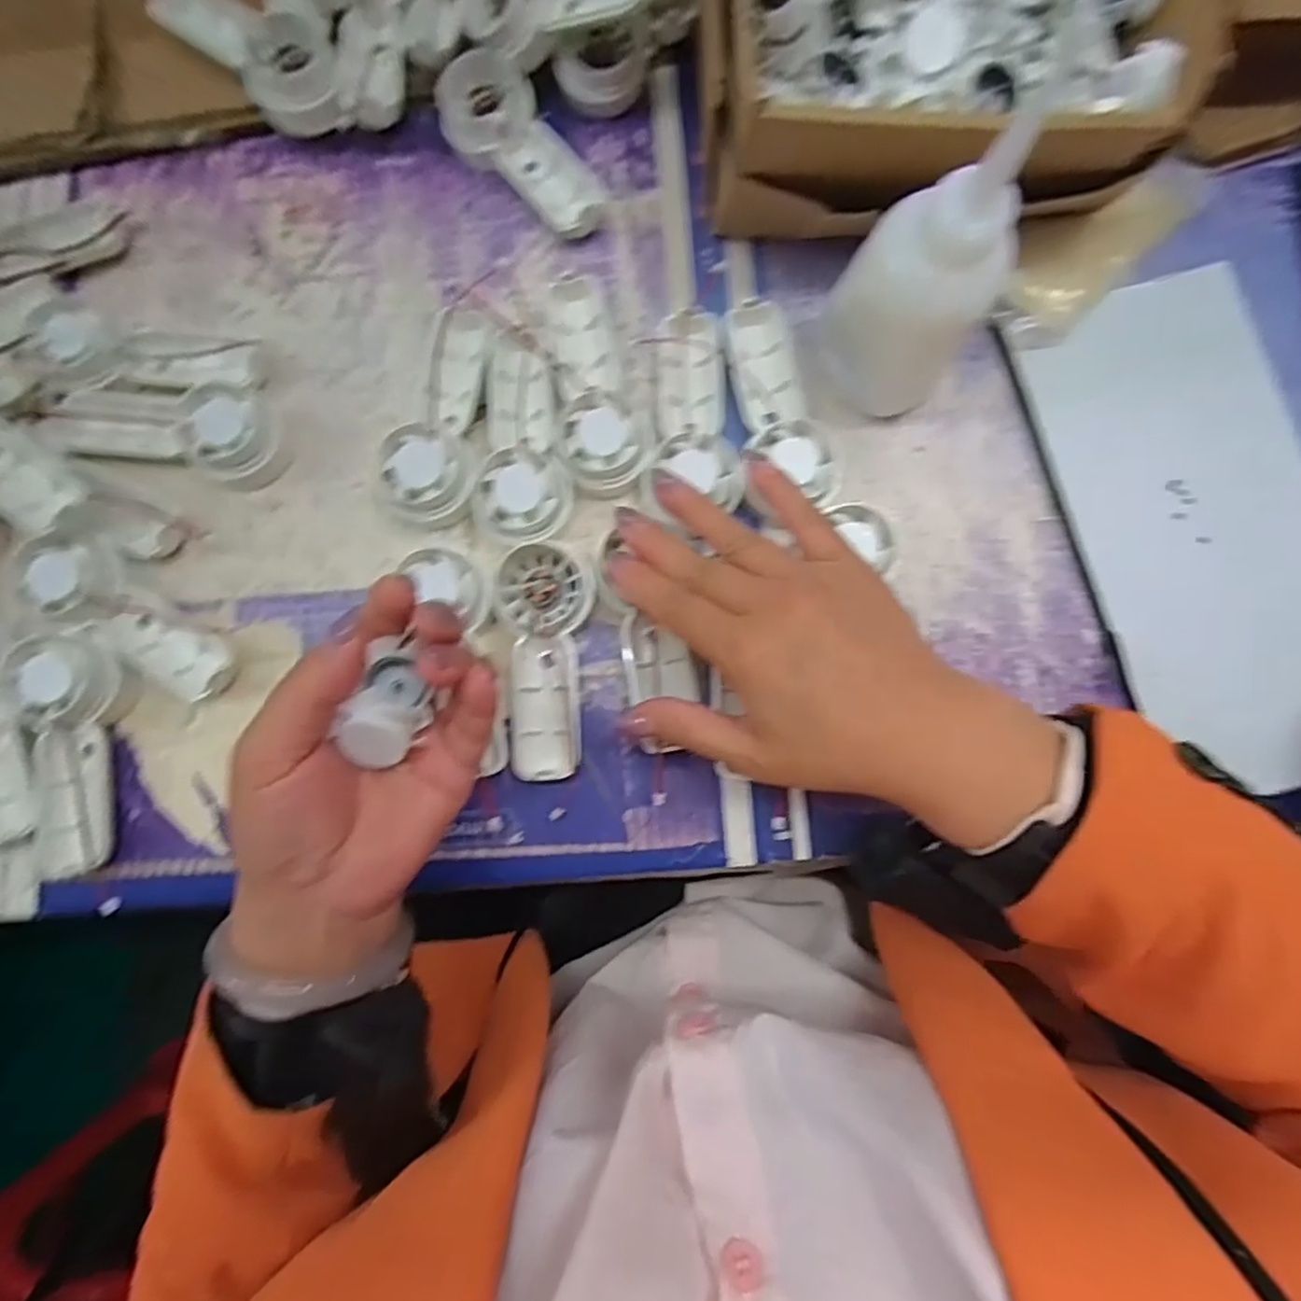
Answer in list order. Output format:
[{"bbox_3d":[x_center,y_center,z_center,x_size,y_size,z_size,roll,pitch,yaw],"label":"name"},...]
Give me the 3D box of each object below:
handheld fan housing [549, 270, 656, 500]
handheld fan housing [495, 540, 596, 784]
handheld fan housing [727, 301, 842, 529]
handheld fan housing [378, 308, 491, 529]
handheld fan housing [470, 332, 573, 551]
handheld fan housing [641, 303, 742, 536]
[{"bbox_3d":[-0.027,-0.135,0.332,0.043,0.019,0.109,-7,82,0],"label":"handheld fan housing"},{"bbox_3d":[-0.052,0.005,0.316,0.044,0.021,0.110,5,82,2],"label":"handheld fan housing"},{"bbox_3d":[0.064,-0.118,0.334,0.055,0.031,0.110,-13,74,0],"label":"handheld fan housing"},{"bbox_3d":[-0.101,-0.116,0.328,0.043,0.034,0.107,15,83,3],"label":"handheld fan housing"},{"bbox_3d":[-0.062,-0.101,0.323,0.046,0.026,0.103,5,82,2],"label":"handheld fan housing"},{"bbox_3d":[0.021,-0.115,0.324,0.047,0.021,0.116,0,78,1],"label":"handheld fan housing"}]

